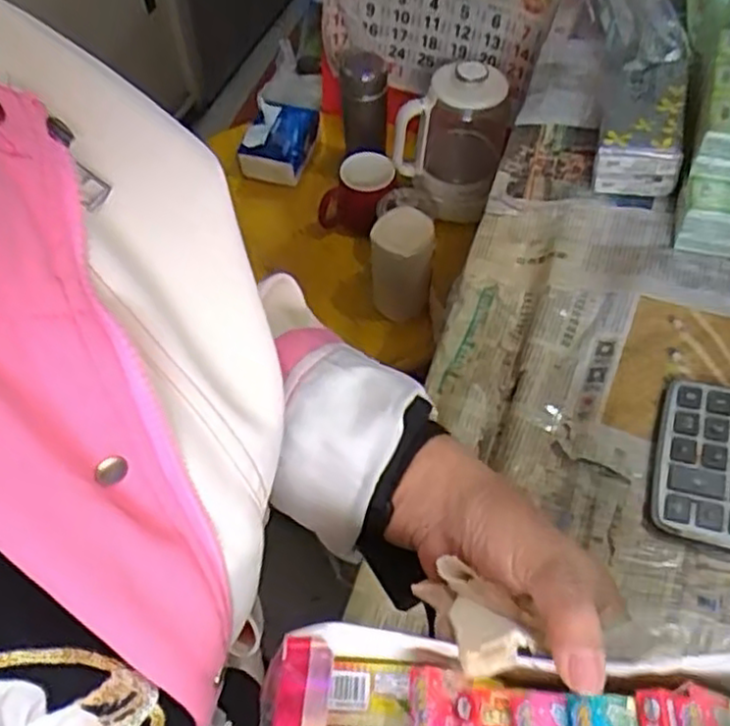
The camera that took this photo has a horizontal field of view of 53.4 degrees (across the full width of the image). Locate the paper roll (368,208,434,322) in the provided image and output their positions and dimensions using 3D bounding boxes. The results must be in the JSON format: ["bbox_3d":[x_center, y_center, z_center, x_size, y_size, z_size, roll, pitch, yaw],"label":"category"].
[{"bbox_3d":[0.049,-0.127,0.981,0.088,0.138,0.093,-2,56,3],"label":"paper roll"}]

